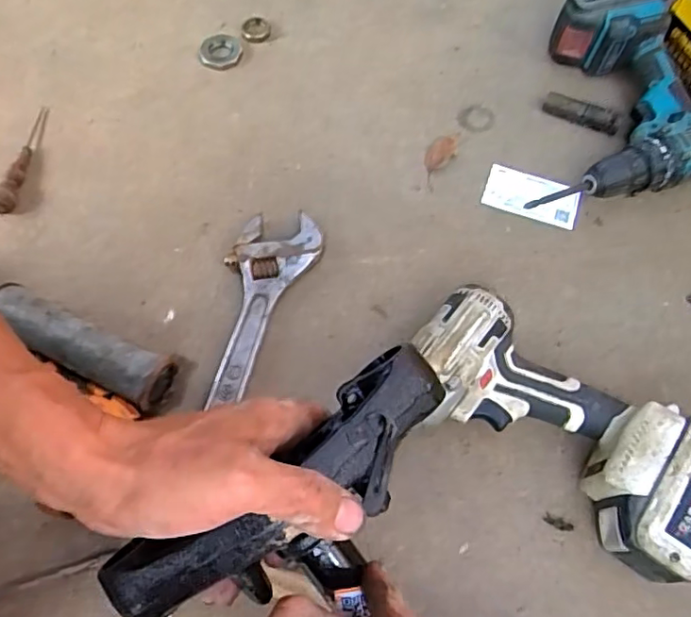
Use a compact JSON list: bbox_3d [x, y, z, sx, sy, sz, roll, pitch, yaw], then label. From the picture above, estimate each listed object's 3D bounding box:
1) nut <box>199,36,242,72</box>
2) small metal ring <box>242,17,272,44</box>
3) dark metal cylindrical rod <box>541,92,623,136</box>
[{"bbox_3d":[-0.140,-0.288,0.650,0.050,0.005,0.049,3,65,5],"label":"nut"},{"bbox_3d":[-0.100,-0.311,0.649,0.032,0.008,0.032,-1,65,3],"label":"small metal ring"},{"bbox_3d":[0.242,-0.200,0.596,0.077,0.017,0.024,31,71,16],"label":"dark metal cylindrical rod"}]

